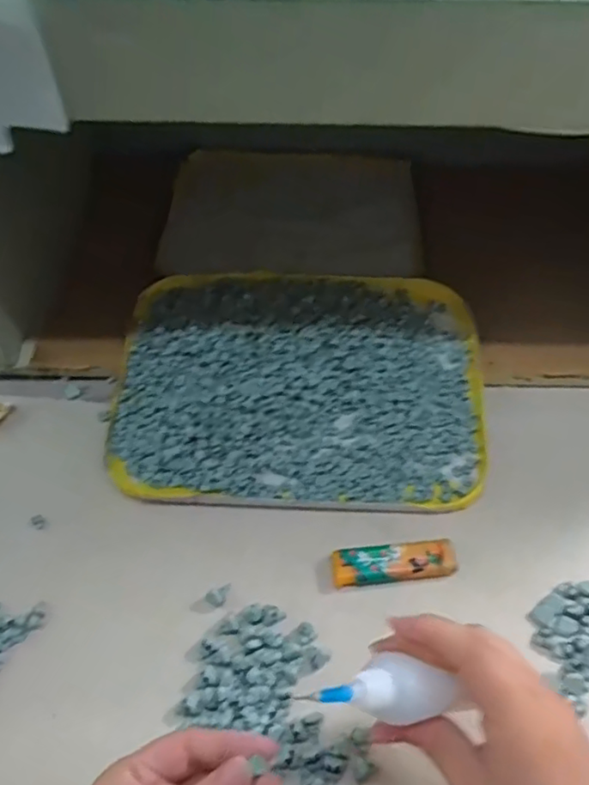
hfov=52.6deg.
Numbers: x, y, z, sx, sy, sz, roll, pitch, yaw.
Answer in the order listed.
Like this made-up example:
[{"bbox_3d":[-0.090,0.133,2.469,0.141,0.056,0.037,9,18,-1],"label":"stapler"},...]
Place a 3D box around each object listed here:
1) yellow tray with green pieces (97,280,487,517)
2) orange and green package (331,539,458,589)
[{"bbox_3d":[0.004,-0.010,0.463,0.272,0.036,0.199,2,54,0],"label":"yellow tray with green pieces"},{"bbox_3d":[0.065,0.111,0.385,0.081,0.012,0.023,-6,54,-7],"label":"orange and green package"}]

